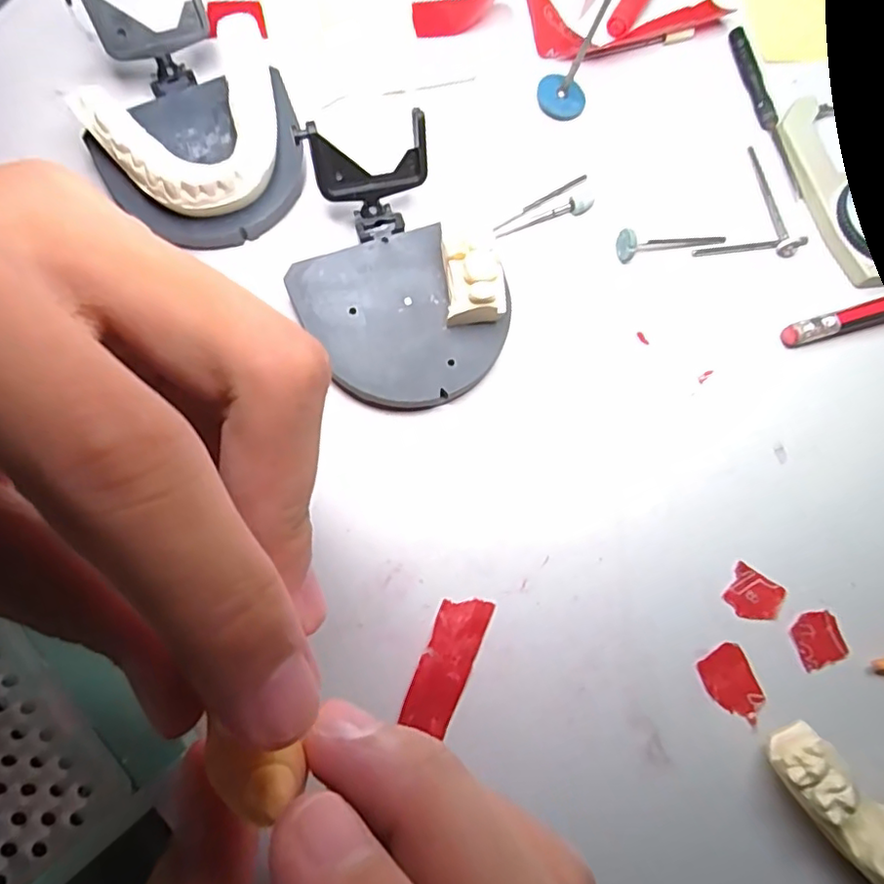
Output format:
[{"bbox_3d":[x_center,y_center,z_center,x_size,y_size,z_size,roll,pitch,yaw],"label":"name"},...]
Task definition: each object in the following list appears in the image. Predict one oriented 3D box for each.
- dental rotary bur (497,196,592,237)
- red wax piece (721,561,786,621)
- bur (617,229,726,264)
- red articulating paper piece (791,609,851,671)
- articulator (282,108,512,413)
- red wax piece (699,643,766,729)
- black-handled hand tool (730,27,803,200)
[{"bbox_3d":[0.038,-0.083,0.212,0.039,0.006,0.006,-22,78,-7],"label":"dental rotary bur"},{"bbox_3d":[0.100,0.049,0.183,0.017,0.004,0.015,32,78,6],"label":"red wax piece"},{"bbox_3d":[0.083,-0.074,0.210,0.041,0.010,0.008,-12,77,-5],"label":"bur"},{"bbox_3d":[0.118,0.062,0.181,0.014,0.004,0.015,-21,78,-6],"label":"red articulating paper piece"},{"bbox_3d":[-0.018,-0.055,0.193,0.061,0.031,0.087,-22,78,-7],"label":"articulator"},{"bbox_3d":[0.089,0.074,0.176,0.015,0.004,0.023,-27,79,-8],"label":"red wax piece"},{"bbox_3d":[0.127,-0.130,0.227,0.006,0.004,0.076,-12,77,-5],"label":"black-handled hand tool"}]

